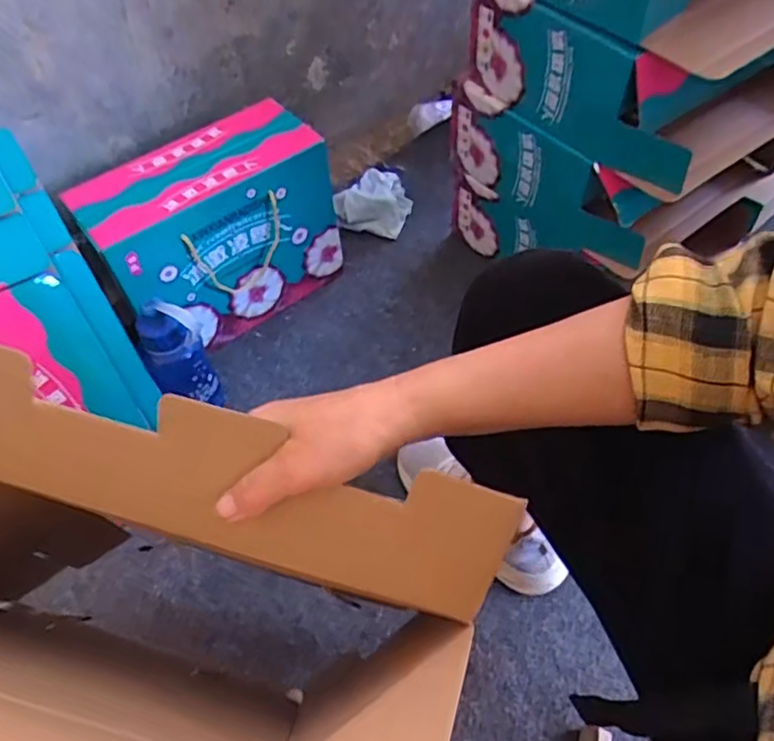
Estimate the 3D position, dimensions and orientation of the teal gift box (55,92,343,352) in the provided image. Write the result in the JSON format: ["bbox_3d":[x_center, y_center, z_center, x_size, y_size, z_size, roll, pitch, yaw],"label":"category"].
[{"bbox_3d":[-0.245,-0.193,0.976,0.325,0.271,0.147,-35,58,-19],"label":"teal gift box"}]

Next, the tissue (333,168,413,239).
[{"bbox_3d":[-0.023,-0.312,1.168,0.134,0.043,0.148,2,54,6],"label":"tissue"}]

